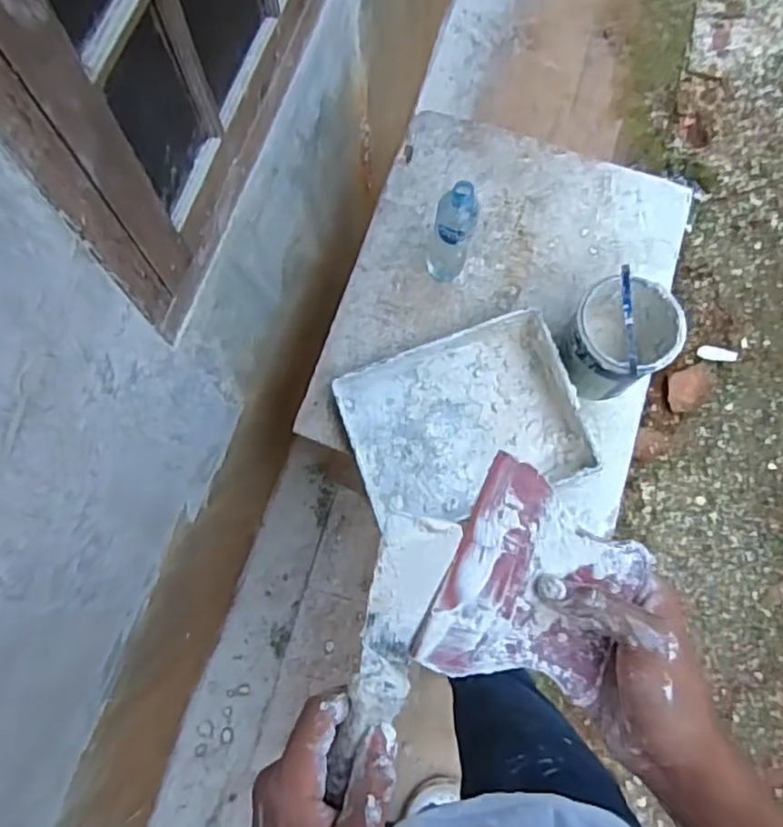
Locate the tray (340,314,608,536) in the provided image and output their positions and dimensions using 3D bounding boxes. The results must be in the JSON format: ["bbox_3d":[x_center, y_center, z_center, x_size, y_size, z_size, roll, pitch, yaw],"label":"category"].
[{"bbox_3d":[0.115,0.014,1.019,0.359,0.056,0.278,-20,75,-7],"label":"tray"}]

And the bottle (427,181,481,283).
[{"bbox_3d":[0.098,-0.294,1.026,0.067,0.217,0.084,12,73,2],"label":"bottle"}]

